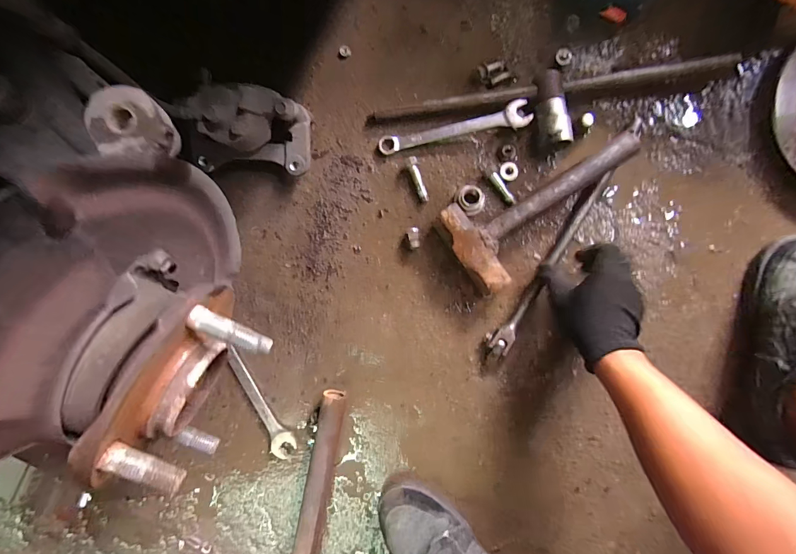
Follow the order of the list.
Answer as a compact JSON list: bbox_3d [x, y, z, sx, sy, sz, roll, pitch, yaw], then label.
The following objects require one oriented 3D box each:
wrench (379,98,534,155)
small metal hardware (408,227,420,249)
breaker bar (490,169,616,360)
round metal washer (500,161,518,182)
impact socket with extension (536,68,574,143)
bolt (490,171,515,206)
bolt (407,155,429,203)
[{"bbox_3d":[0.075,-0.203,0.505,0.203,0.007,0.033,-8,99,11],"label":"wrench"},{"bbox_3d":[0.023,-0.054,0.509,0.015,0.019,0.029,-4,89,5],"label":"small metal hardware"},{"bbox_3d":[0.199,-0.017,0.492,0.026,0.020,0.285,33,90,5],"label":"breaker bar"},{"bbox_3d":[0.152,-0.144,0.507,0.023,0.012,0.026,5,90,5],"label":"round metal washer"},{"bbox_3d":[0.201,-0.220,0.487,0.040,0.041,0.100,-12,88,5],"label":"impact socket with extension"},{"bbox_3d":[0.143,-0.121,0.506,0.013,0.013,0.049,-30,86,4],"label":"bolt"},{"bbox_3d":[0.028,-0.135,0.515,0.015,0.014,0.063,-17,88,5],"label":"bolt"}]

